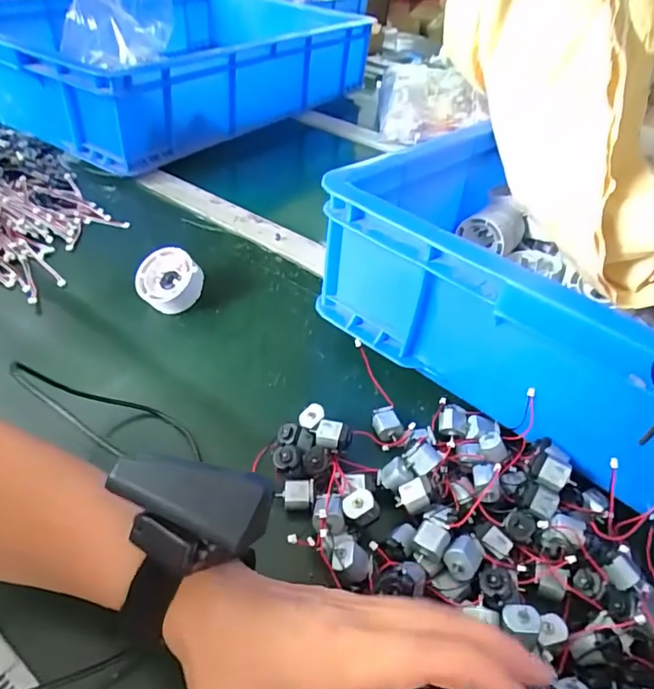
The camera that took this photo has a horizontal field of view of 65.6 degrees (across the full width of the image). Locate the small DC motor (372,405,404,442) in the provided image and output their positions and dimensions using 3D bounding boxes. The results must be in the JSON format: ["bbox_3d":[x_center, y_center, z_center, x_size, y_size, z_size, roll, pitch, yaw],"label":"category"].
[{"bbox_3d":[0.044,0.061,0.379,0.018,0.016,0.024,-8,44,-16],"label":"small DC motor"}]

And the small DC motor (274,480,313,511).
[{"bbox_3d":[-0.021,0.100,0.335,0.024,0.012,0.018,2,42,-5],"label":"small DC motor"}]

